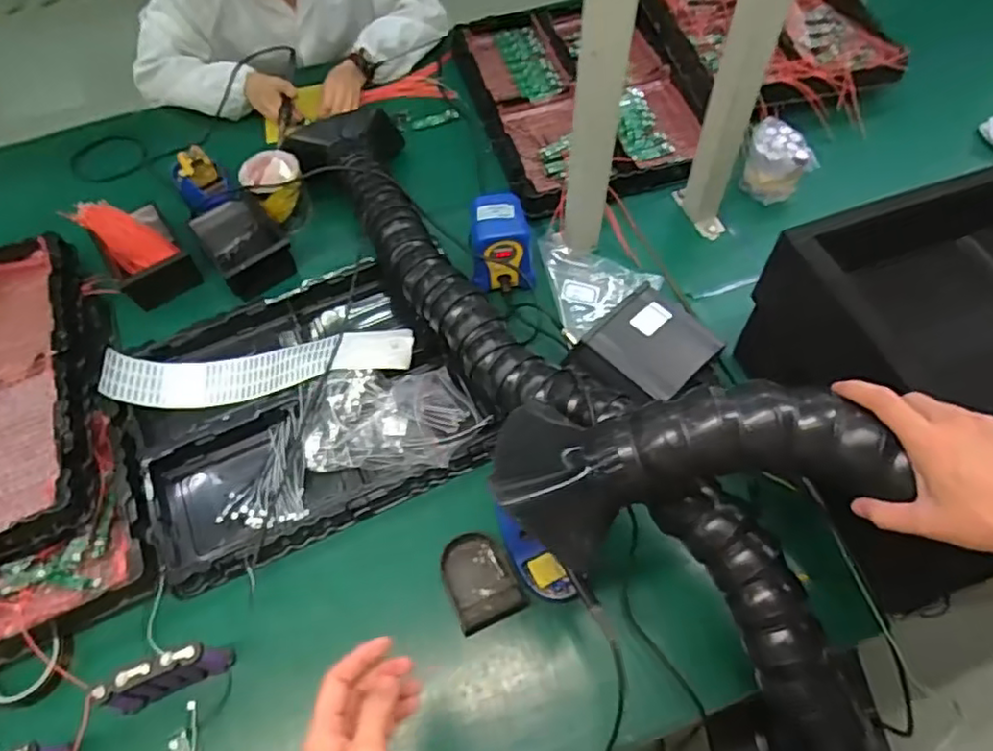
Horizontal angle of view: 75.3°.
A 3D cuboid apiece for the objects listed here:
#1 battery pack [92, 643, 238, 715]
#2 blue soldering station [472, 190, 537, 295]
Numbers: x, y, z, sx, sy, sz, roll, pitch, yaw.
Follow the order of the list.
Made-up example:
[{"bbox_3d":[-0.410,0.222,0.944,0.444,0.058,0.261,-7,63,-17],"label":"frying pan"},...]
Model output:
[{"bbox_3d":[-0.351,0.314,0.672,0.122,0.083,0.024,-22,61,-10],"label":"battery pack"},{"bbox_3d":[0.005,-0.190,0.940,0.099,0.106,0.110,-2,59,2],"label":"blue soldering station"}]

